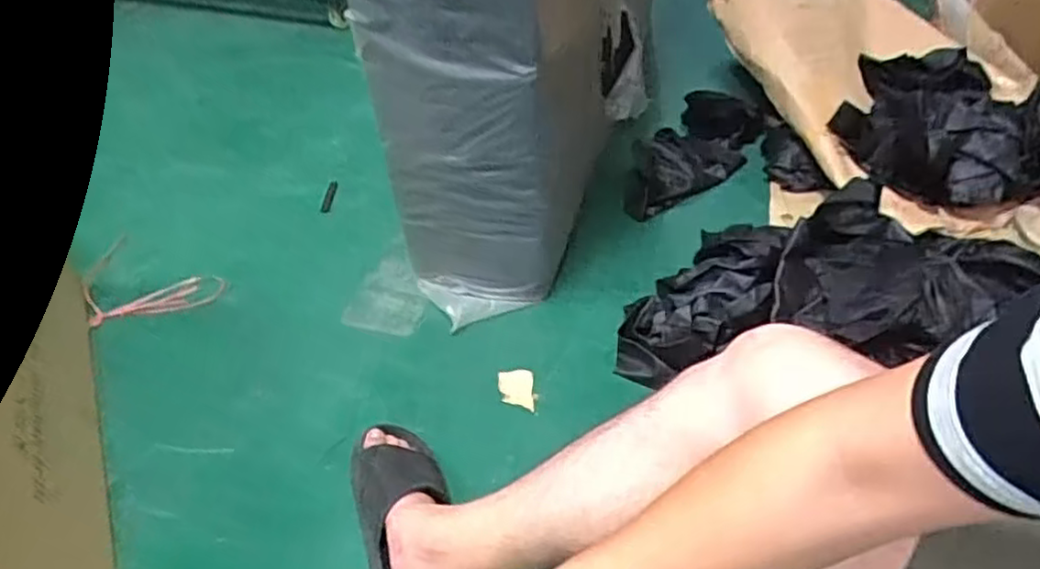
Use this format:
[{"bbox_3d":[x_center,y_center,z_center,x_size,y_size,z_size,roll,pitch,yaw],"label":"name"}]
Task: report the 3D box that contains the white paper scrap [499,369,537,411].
[{"bbox_3d":[-0.004,0.161,1.086,0.053,0.008,0.072,-9,44,-5],"label":"white paper scrap"}]

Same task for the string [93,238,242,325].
[{"bbox_3d":[-0.647,0.015,1.246,0.239,0.032,0.107,-15,48,-10],"label":"string"}]

